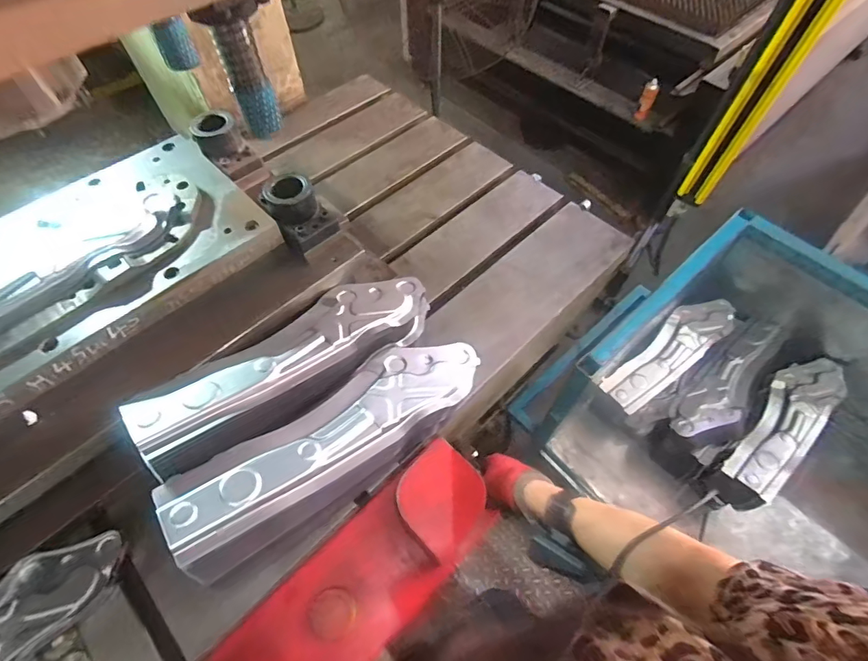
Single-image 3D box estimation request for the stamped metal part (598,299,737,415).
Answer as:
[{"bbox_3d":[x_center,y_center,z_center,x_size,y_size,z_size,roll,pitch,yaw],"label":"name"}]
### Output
[{"bbox_3d":[0.612,0.045,1.128,0.438,0.061,0.127,-32,65,-18],"label":"stamped metal part"}]

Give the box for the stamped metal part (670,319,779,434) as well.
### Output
[{"bbox_3d":[0.727,0.113,1.093,0.133,0.059,0.430,39,67,20],"label":"stamped metal part"}]

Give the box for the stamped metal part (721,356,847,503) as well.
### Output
[{"bbox_3d":[0.816,0.203,0.991,0.125,0.041,0.425,39,67,20],"label":"stamped metal part"}]

